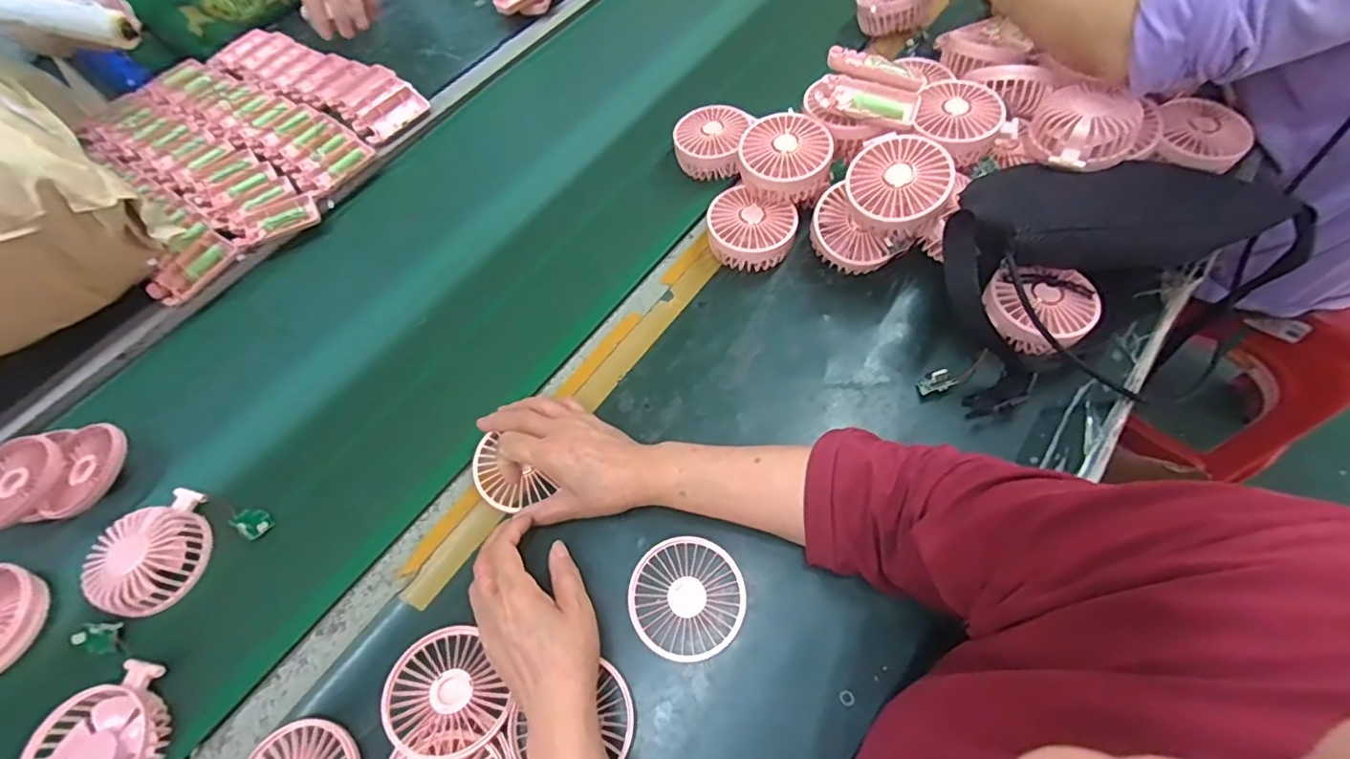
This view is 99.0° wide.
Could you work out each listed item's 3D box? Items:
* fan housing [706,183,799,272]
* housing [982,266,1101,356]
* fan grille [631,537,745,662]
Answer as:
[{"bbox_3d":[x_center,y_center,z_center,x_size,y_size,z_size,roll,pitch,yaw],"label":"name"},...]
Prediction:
[{"bbox_3d":[0.076,-0.149,0.581,0.085,0.046,0.071,16,64,12],"label":"fan housing"},{"bbox_3d":[0.322,-0.061,0.519,0.075,0.053,0.082,-2,61,3],"label":"housing"},{"bbox_3d":[0.009,0.169,0.449,0.087,0.011,0.087,-2,61,3],"label":"fan grille"}]

